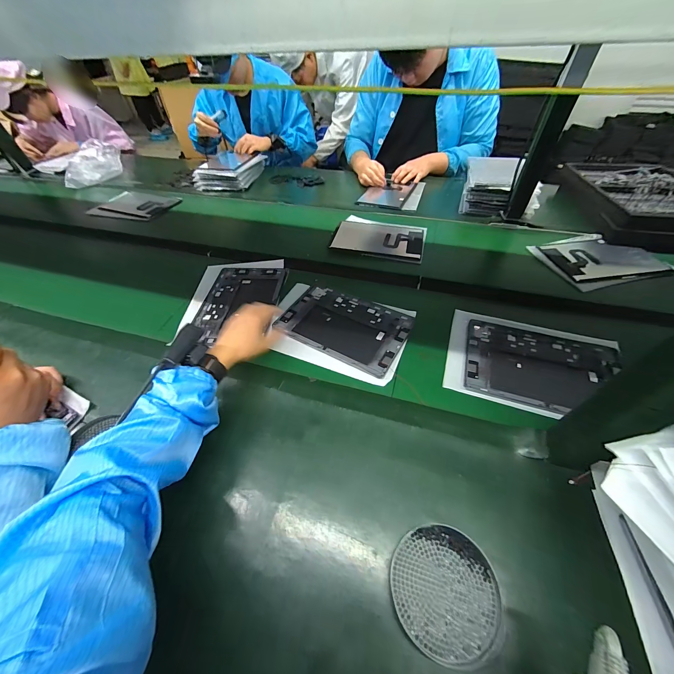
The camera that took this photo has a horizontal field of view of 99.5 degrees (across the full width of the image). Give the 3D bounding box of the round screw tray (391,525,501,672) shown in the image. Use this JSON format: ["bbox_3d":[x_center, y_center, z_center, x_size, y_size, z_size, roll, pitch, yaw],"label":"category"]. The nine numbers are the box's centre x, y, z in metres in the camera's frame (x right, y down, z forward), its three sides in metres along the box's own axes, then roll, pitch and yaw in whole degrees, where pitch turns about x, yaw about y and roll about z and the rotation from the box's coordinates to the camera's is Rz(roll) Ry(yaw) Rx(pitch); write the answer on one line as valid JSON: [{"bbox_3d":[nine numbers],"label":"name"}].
[{"bbox_3d":[0.117,0.275,0.313,0.108,0.016,0.111,-2,50,2],"label":"round screw tray"}]

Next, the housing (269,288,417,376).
[{"bbox_3d":[0.015,-0.028,0.586,0.251,0.016,0.169,22,54,21],"label":"housing"}]

